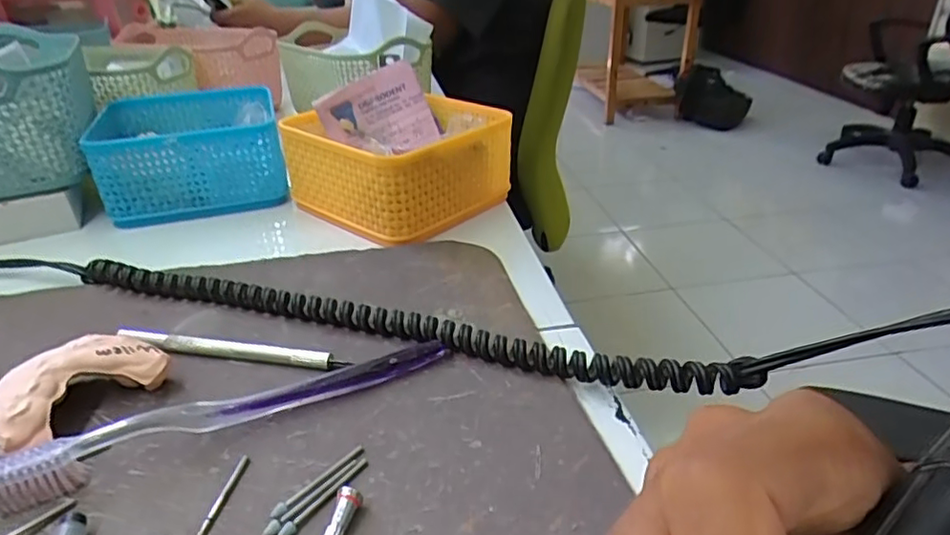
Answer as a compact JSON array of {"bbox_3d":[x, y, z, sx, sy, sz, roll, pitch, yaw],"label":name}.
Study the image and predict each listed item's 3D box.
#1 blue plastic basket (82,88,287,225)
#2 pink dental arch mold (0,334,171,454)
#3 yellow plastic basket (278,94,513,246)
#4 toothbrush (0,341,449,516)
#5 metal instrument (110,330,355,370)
[{"bbox_3d":[-0.224,-0.094,0.479,0.124,0.060,0.134,-12,32,-18],"label":"blue plastic basket"},{"bbox_3d":[-0.170,0.052,0.256,0.037,0.027,0.066,21,36,32],"label":"pink dental arch mold"},{"bbox_3d":[-0.060,-0.082,0.452,0.134,0.065,0.126,24,38,36],"label":"yellow plastic basket"},{"bbox_3d":[-0.099,0.059,0.249,0.184,0.018,0.010,-15,33,-23],"label":"toothbrush"},{"bbox_3d":[-0.119,0.040,0.294,0.119,0.008,0.007,5,30,10],"label":"metal instrument"}]

